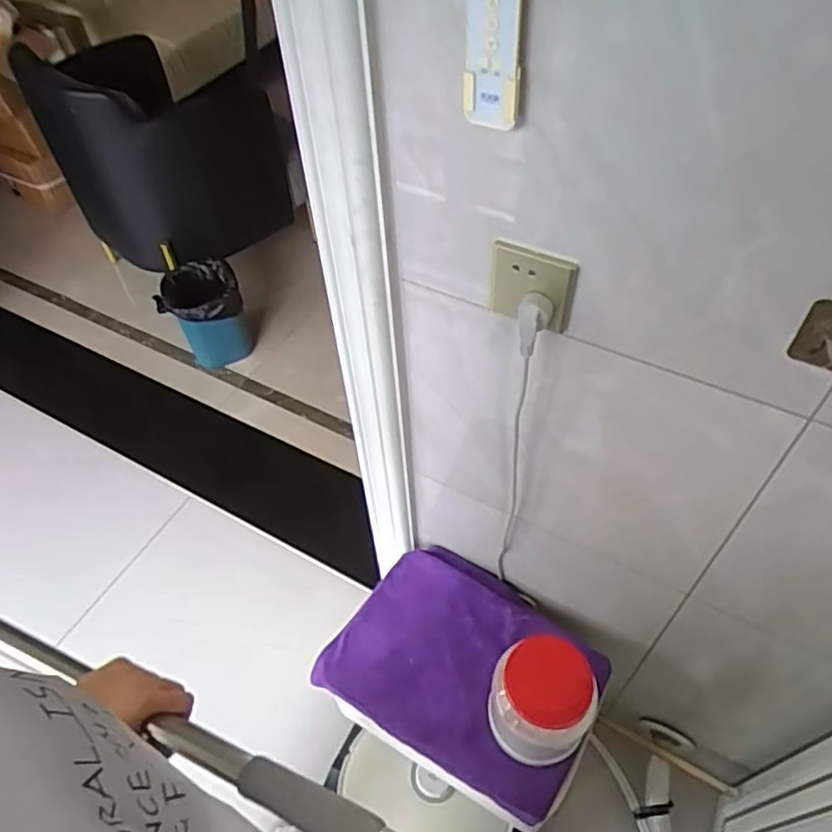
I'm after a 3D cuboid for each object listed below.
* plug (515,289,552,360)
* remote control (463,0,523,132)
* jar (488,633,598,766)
[{"bbox_3d":[0.122,-0.098,0.689,0.036,0.062,0.041,10,53,11],"label":"plug"},{"bbox_3d":[0.062,-0.285,0.507,0.054,0.131,0.018,19,59,23],"label":"remote control"},{"bbox_3d":[0.179,0.415,0.955,0.132,0.182,0.128,-2,52,2],"label":"jar"}]

